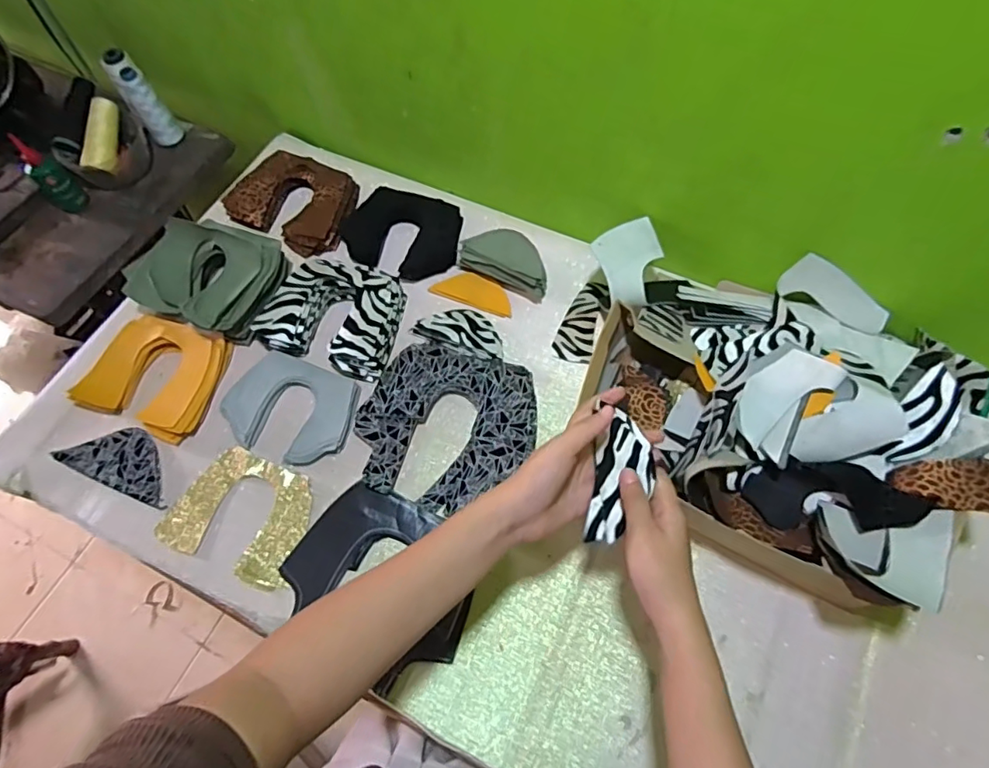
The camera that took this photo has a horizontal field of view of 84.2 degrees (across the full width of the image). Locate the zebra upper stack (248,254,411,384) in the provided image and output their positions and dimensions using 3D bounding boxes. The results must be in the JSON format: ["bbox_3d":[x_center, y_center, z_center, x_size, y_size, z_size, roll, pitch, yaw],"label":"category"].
[{"bbox_3d":[-0.202,-0.090,0.692,0.168,0.040,0.140,15,65,9],"label":"zebra upper stack"}]

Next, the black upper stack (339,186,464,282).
[{"bbox_3d":[-0.130,-0.212,0.762,0.171,0.035,0.122,21,66,12],"label":"black upper stack"}]

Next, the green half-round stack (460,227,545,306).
[{"bbox_3d":[0.017,-0.163,0.714,0.127,0.048,0.060,31,69,16],"label":"green half-round stack"}]

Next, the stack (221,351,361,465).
[{"bbox_3d":[-0.241,0.028,0.648,0.153,0.012,0.116,17,65,10],"label":"stack"}]

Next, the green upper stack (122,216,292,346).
[{"bbox_3d":[-0.359,-0.138,0.706,0.167,0.074,0.146,19,66,11],"label":"green upper stack"}]

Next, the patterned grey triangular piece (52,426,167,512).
[{"bbox_3d":[-0.432,0.085,0.635,0.143,0.010,0.068,22,66,12],"label":"patterned grey triangular piece"}]

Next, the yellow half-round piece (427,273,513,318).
[{"bbox_3d":[-0.025,-0.121,0.727,0.110,0.009,0.049,26,67,14],"label":"yellow half-round piece"}]

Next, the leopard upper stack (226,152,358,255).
[{"bbox_3d":[-0.285,-0.266,0.790,0.172,0.038,0.138,23,67,12],"label":"leopard upper stack"}]

